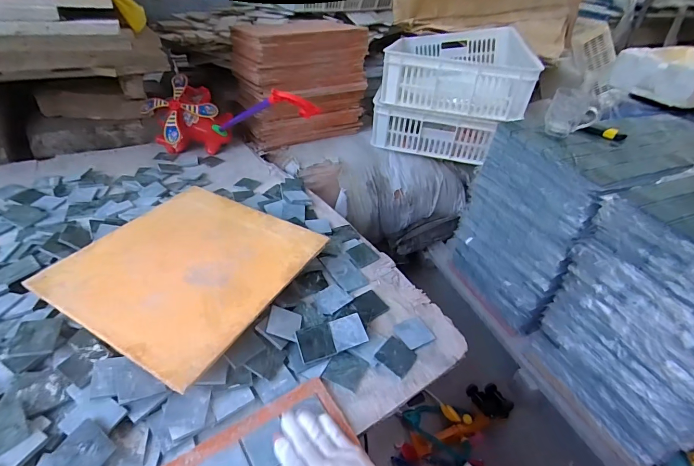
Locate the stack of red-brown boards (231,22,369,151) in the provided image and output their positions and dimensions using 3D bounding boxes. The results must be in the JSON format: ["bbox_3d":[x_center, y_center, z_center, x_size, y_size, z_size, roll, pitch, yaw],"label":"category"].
[{"bbox_3d":[-0.153,-0.488,1.149,0.360,0.319,0.262,-16,43,-24],"label":"stack of red-brown boards"}]

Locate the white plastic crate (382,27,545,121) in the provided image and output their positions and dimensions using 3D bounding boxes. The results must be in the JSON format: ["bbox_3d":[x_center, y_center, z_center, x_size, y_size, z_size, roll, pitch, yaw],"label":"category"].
[{"bbox_3d":[0.344,-0.537,1.175,0.407,0.133,0.559,11,39,8],"label":"white plastic crate"}]

